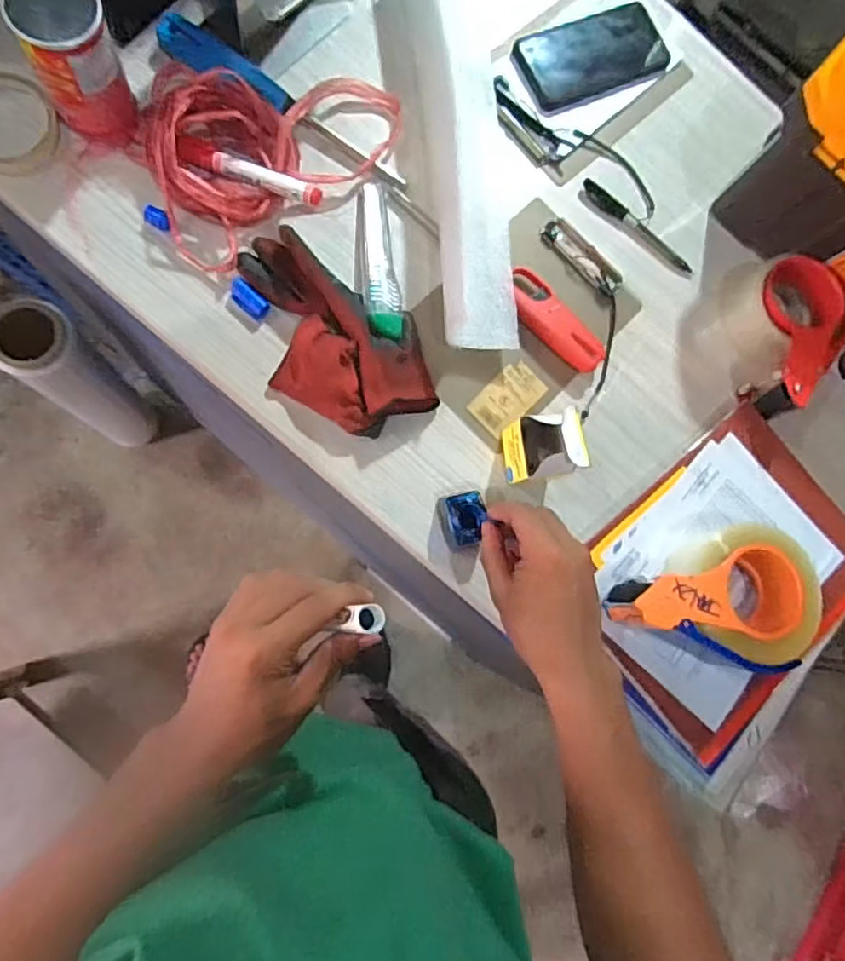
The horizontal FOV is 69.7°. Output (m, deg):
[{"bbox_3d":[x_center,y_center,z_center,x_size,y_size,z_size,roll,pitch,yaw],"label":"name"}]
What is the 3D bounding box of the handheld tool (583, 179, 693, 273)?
[{"bbox_3d":[0.226,-0.266,0.634,0.142,0.011,0.019,40,77,-3],"label":"handheld tool"}]

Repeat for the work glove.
[{"bbox_3d":[-0.080,-0.125,0.541,0.210,0.042,0.124,34,77,-4],"label":"work glove"}]

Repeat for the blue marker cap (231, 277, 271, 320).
[{"bbox_3d":[-0.157,-0.164,0.548,0.042,0.014,0.020,43,76,-2],"label":"blue marker cap"}]

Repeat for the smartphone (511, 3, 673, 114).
[{"bbox_3d":[0.182,-0.453,0.646,0.175,0.008,0.087,-27,87,-13],"label":"smartphone"}]

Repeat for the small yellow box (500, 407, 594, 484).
[{"bbox_3d":[0.105,-0.029,0.538,0.045,0.098,0.054,-6,83,-12],"label":"small yellow box"}]

